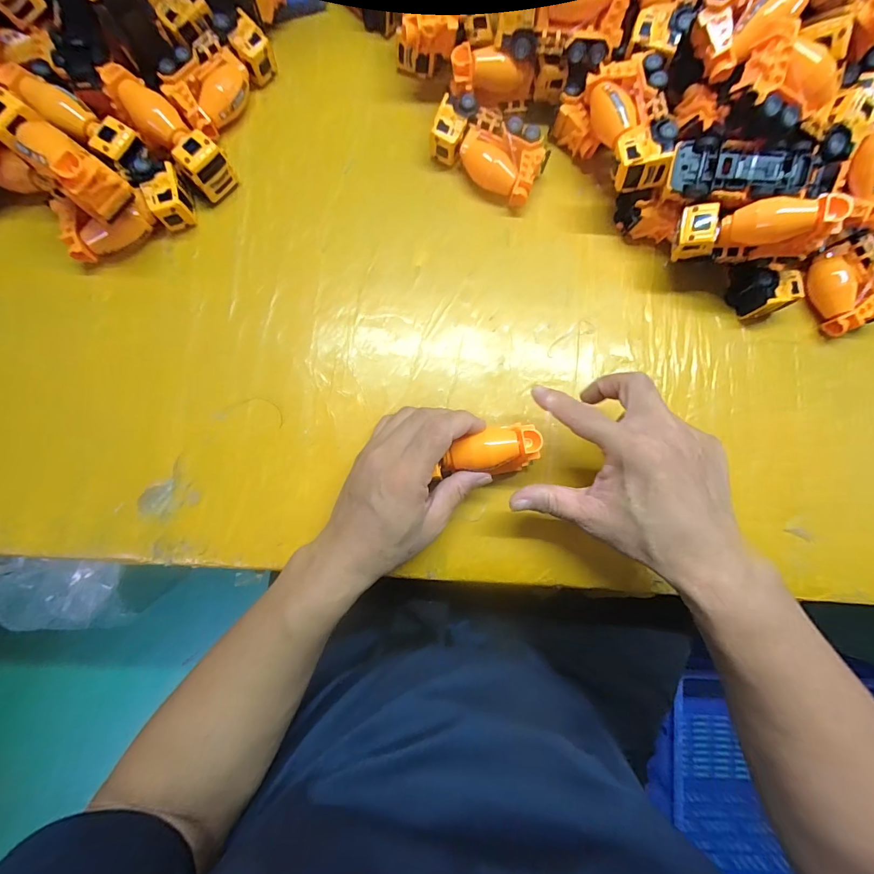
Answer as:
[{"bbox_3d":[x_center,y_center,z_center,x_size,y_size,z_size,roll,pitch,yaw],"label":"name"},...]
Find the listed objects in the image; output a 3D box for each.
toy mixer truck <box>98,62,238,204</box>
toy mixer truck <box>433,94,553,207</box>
[{"bbox_3d":[-0.228,-0.257,0.361,0.112,0.036,0.033,42,84,-10],"label":"toy mixer truck"},{"bbox_3d":[0.047,-0.259,0.389,0.103,0.037,0.054,34,83,2],"label":"toy mixer truck"}]

